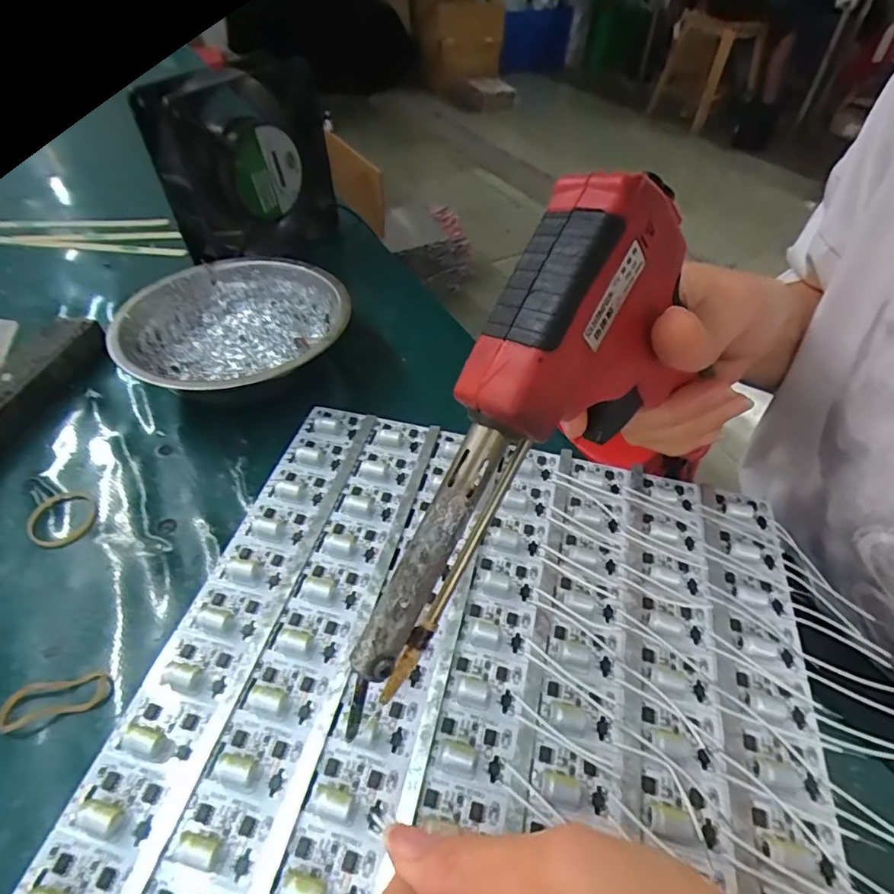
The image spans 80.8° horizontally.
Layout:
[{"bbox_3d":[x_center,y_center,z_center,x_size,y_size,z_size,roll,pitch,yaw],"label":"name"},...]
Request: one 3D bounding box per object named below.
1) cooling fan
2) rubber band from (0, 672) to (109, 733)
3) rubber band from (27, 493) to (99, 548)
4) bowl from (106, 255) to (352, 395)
[{"bbox_3d":[-0.145,-0.203,0.383,0.038,0.127,0.118,32,57,29],"label":"cooling fan"},{"bbox_3d":[-0.147,0.094,0.196,0.035,0.006,0.015,-17,50,-15],"label":"rubber band"},{"bbox_3d":[-0.185,0.033,0.252,0.028,0.004,0.031,-17,50,-15],"label":"rubber band"},{"bbox_3d":[-0.123,-0.067,0.315,0.122,0.039,0.129,0,48,0],"label":"bowl"}]

